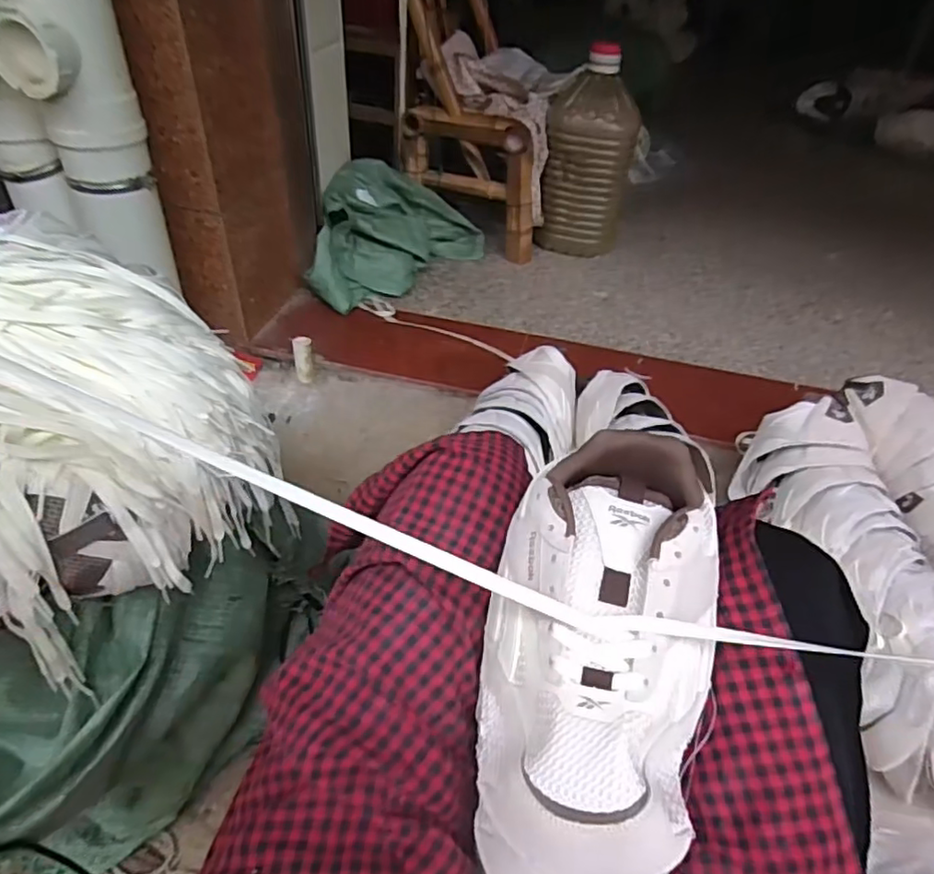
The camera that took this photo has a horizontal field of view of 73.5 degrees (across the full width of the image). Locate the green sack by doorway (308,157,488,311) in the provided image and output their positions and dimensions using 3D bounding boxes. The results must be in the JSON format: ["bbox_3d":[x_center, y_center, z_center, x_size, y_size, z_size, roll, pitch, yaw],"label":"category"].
[{"bbox_3d":[-0.135,-0.424,1.341,0.333,0.166,0.378,4,42,-1],"label":"green sack by doorway"}]

